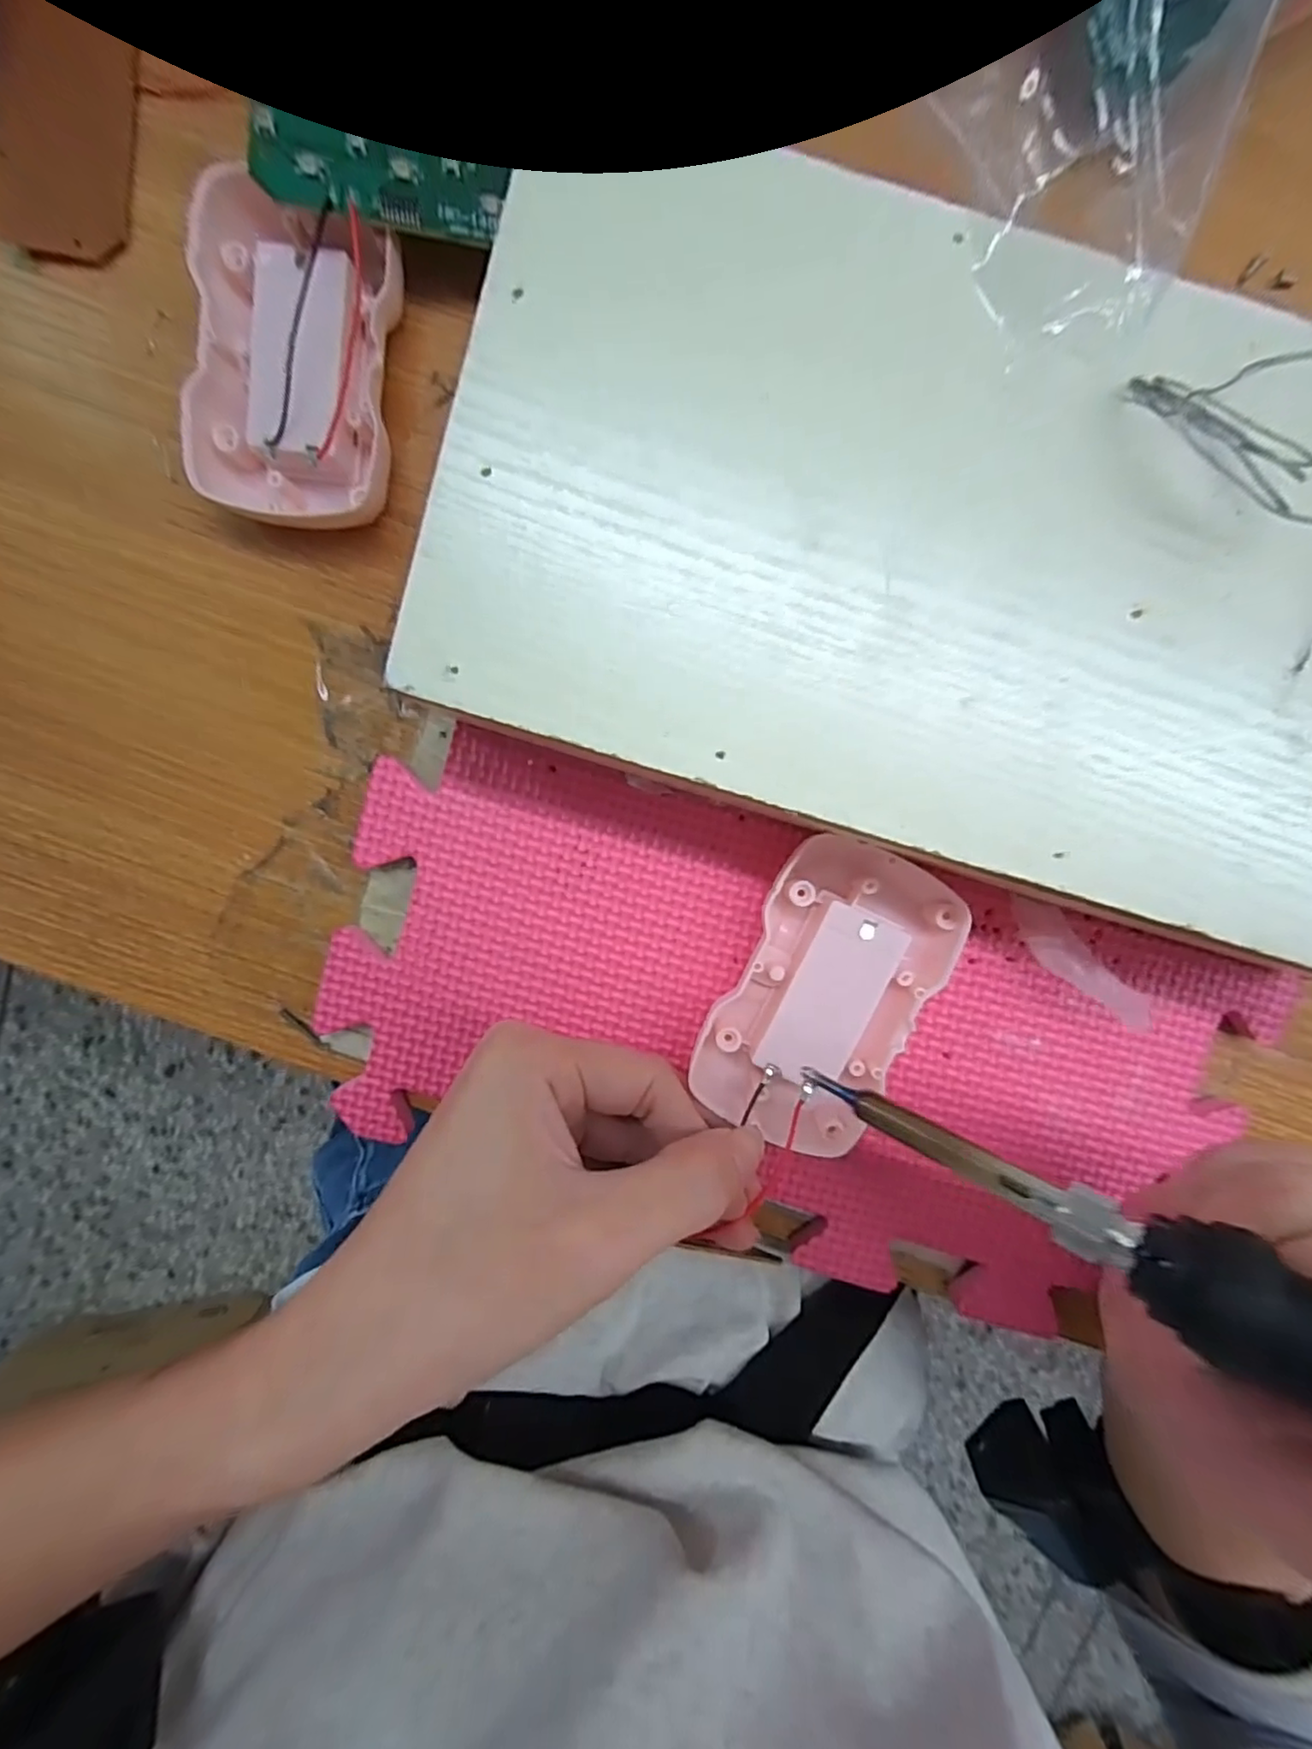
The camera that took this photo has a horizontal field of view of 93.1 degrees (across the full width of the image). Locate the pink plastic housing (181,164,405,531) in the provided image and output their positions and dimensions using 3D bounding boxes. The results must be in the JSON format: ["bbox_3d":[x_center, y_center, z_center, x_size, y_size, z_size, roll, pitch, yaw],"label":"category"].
[{"bbox_3d":[-0.102,-0.145,0.178,0.055,0.023,0.084,8,95,0],"label":"pink plastic housing"}]

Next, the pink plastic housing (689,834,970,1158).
[{"bbox_3d":[0.051,0.034,0.184,0.050,0.018,0.089,27,94,-1],"label":"pink plastic housing"}]

